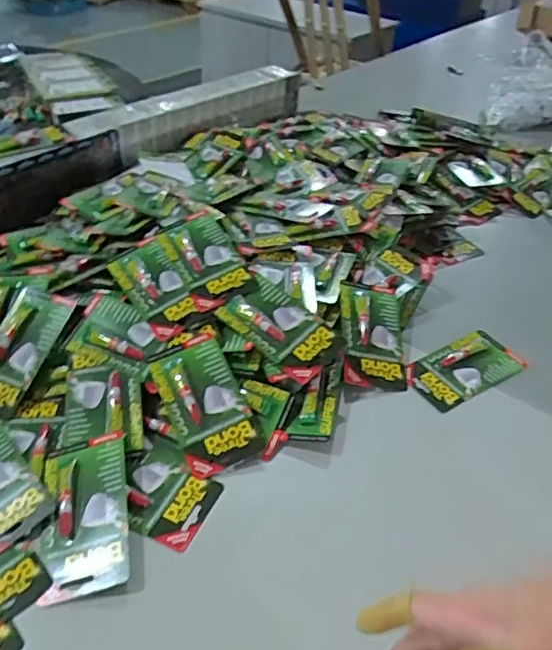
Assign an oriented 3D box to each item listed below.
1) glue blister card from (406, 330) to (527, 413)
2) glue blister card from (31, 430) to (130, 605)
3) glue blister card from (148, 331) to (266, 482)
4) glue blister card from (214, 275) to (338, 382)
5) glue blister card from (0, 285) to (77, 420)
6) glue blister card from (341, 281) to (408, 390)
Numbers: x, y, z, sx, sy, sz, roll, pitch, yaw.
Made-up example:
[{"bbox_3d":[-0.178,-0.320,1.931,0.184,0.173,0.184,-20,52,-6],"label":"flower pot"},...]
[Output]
[{"bbox_3d":[0.245,0.055,0.744,0.156,0.015,0.087,-22,46,-25],"label":"glue blister card"},{"bbox_3d":[-0.190,0.183,0.559,0.083,0.025,0.160,-7,41,-11],"label":"glue blister card"},{"bbox_3d":[-0.082,0.089,0.647,0.085,0.012,0.156,-24,64,-11],"label":"glue blister card"},{"bbox_3d":[0.003,-0.003,0.696,0.135,0.019,0.084,38,66,18],"label":"glue blister card"},{"bbox_3d":[-0.325,0.028,0.698,0.089,0.015,0.162,18,70,15],"label":"glue blister card"},{"bbox_3d":[0.128,0.014,0.748,0.091,0.013,0.156,14,56,-11],"label":"glue blister card"}]

